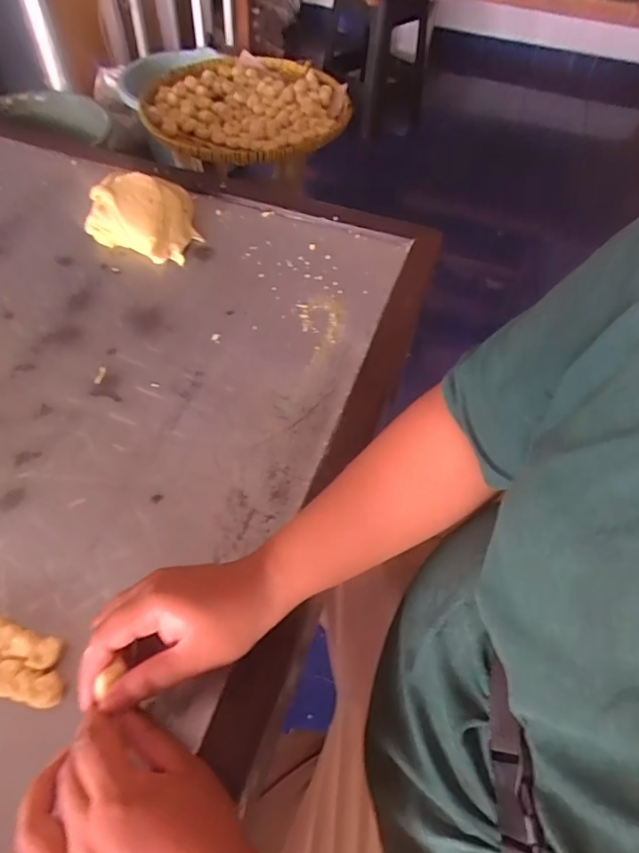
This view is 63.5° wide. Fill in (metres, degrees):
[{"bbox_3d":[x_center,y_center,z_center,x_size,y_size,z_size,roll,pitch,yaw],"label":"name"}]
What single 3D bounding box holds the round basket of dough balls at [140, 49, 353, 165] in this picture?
[{"bbox_3d":[-0.221,-0.976,1.539,0.583,0.077,0.579,-9,57,-9],"label":"round basket of dough balls"}]

